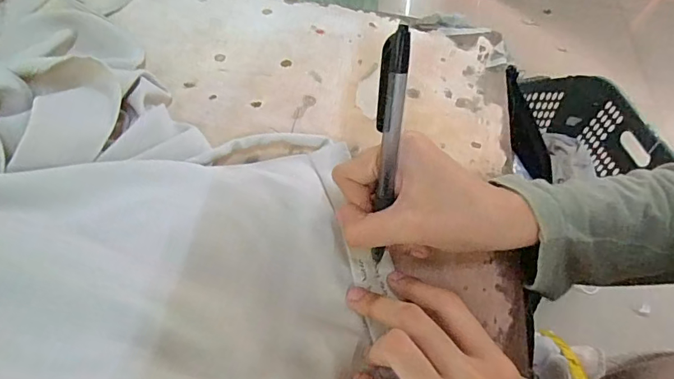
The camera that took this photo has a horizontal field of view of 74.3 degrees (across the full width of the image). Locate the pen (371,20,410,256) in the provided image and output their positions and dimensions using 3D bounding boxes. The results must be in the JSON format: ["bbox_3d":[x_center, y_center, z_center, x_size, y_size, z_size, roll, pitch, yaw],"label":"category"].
[{"bbox_3d":[0.028,-0.019,0.246,0.013,0.133,0.011,0,26,-5],"label":"pen"}]

